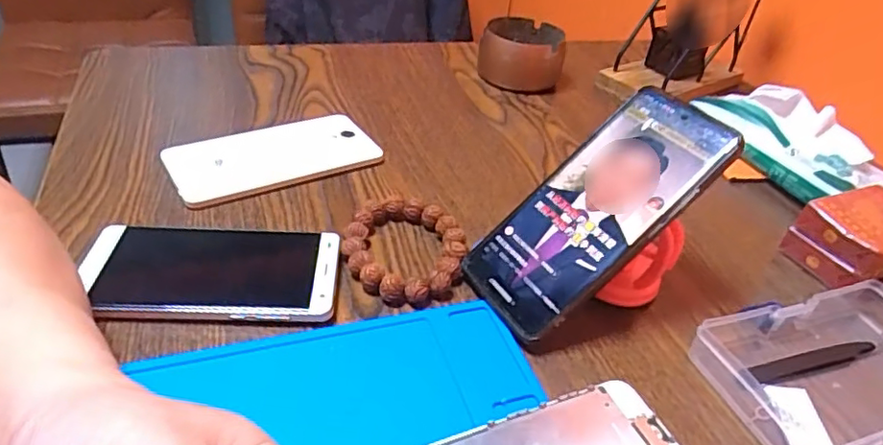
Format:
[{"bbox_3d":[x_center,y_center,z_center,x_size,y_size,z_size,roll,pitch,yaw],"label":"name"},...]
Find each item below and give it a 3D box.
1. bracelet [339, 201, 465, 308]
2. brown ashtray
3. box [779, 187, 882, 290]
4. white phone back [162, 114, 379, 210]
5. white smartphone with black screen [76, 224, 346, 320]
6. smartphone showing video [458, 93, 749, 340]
[{"bbox_3d":[-0.024,0.016,0.382,0.075,0.017,0.088,9,37,1],"label":"bracelet"},{"bbox_3d":[0.082,-0.174,0.618,0.084,0.050,0.085,10,37,3],"label":"brown ashtray"},{"bbox_3d":[0.298,0.012,0.419,0.096,0.044,0.061,-12,42,-24],"label":"box"},{"bbox_3d":[-0.124,-0.049,0.449,0.146,0.013,0.071,-17,44,-29],"label":"white phone back"},{"bbox_3d":[-0.137,0.030,0.347,0.147,0.013,0.077,2,38,-7],"label":"white smartphone with black screen"},{"bbox_3d":[0.089,-0.009,0.347,0.162,0.012,0.071,-42,48,4],"label":"smartphone showing video"}]

